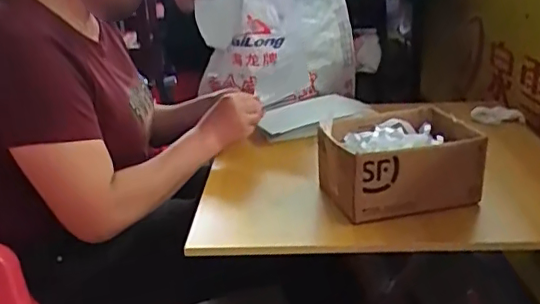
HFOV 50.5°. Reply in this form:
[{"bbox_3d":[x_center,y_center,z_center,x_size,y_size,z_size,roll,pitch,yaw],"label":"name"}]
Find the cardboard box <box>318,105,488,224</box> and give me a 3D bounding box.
[{"bbox_3d":[0.183,0.016,0.858,0.200,0.111,0.180,-8,23,-13],"label":"cardboard box"}]

